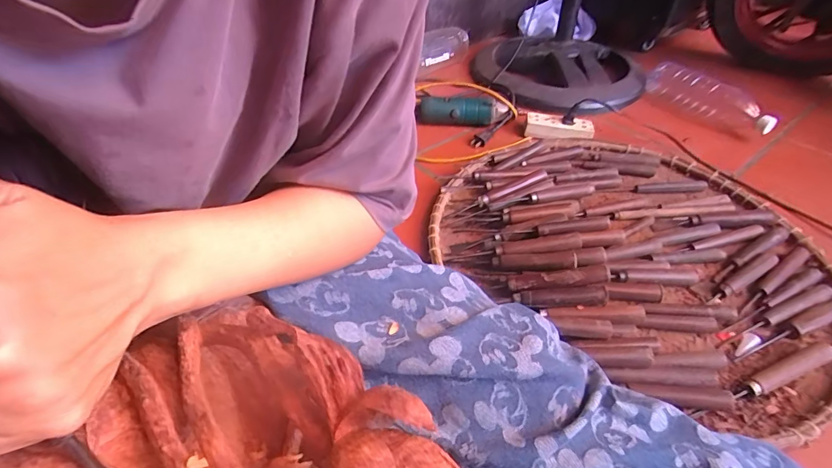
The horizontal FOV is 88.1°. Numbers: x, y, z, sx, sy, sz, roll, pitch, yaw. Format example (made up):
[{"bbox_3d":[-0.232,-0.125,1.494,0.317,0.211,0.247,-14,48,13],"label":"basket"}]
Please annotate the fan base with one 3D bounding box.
[{"bbox_3d":[0.319,-0.370,0.960,0.378,0.070,0.379,4,43,5],"label":"fan base"}]

